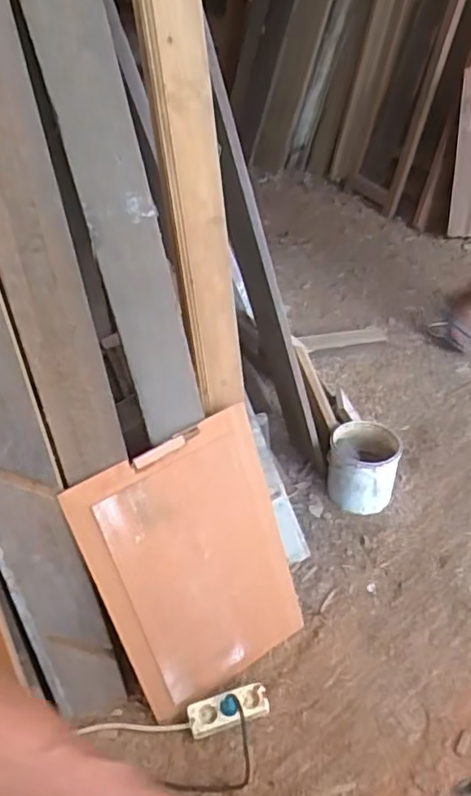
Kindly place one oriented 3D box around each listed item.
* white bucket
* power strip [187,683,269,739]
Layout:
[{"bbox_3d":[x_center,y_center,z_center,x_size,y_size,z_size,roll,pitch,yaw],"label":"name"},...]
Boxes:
[{"bbox_3d":[0.343,0.185,1.679,0.179,0.211,0.187,-3,39,2],"label":"white bucket"},{"bbox_3d":[-0.014,0.610,1.214,0.162,0.027,0.061,-10,67,-15],"label":"power strip"}]

